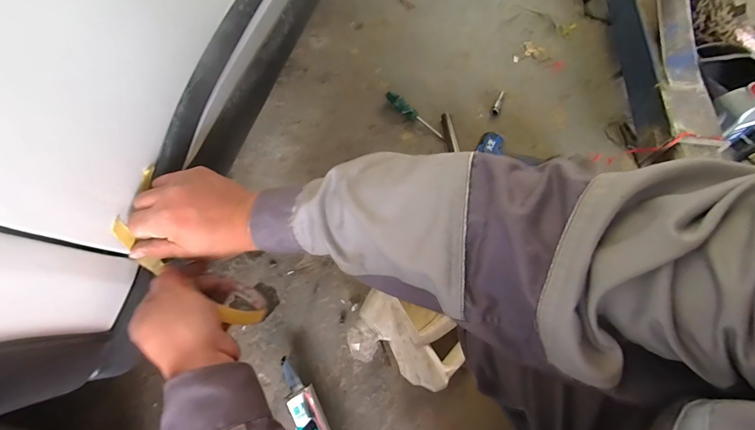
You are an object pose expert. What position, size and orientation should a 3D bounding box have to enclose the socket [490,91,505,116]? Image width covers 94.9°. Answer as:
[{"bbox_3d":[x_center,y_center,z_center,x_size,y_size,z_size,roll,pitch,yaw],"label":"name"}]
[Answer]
[{"bbox_3d":[0.322,-0.299,0.919,0.022,0.019,0.090,26,66,12],"label":"socket"}]

